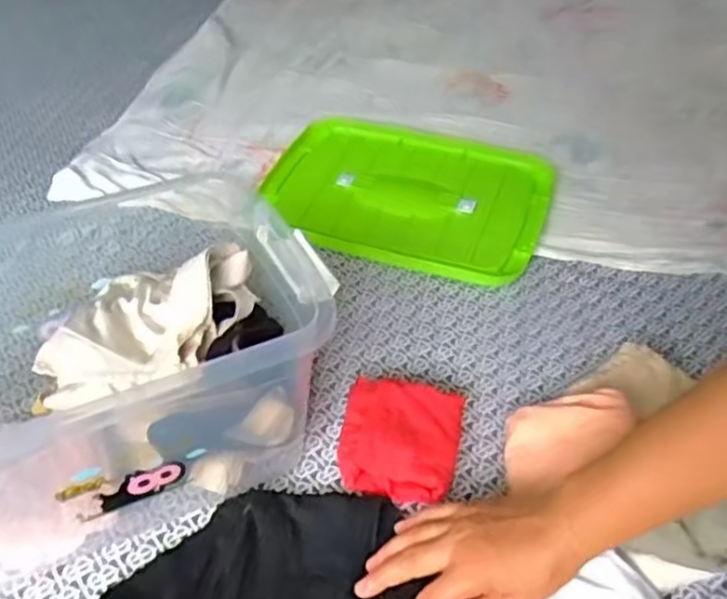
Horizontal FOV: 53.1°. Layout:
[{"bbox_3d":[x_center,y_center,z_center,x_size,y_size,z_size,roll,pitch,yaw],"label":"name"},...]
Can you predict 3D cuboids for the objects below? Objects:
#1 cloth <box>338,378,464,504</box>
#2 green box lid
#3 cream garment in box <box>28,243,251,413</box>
[{"bbox_3d":[0.031,0.118,0.622,0.100,0.047,0.101,7,45,9],"label":"cloth"},{"bbox_3d":[0.049,-0.137,0.914,0.346,0.024,0.246,15,47,16],"label":"green box lid"},{"bbox_3d":[-0.175,0.016,0.577,0.164,0.057,0.126,1,42,2],"label":"cream garment in box"}]

